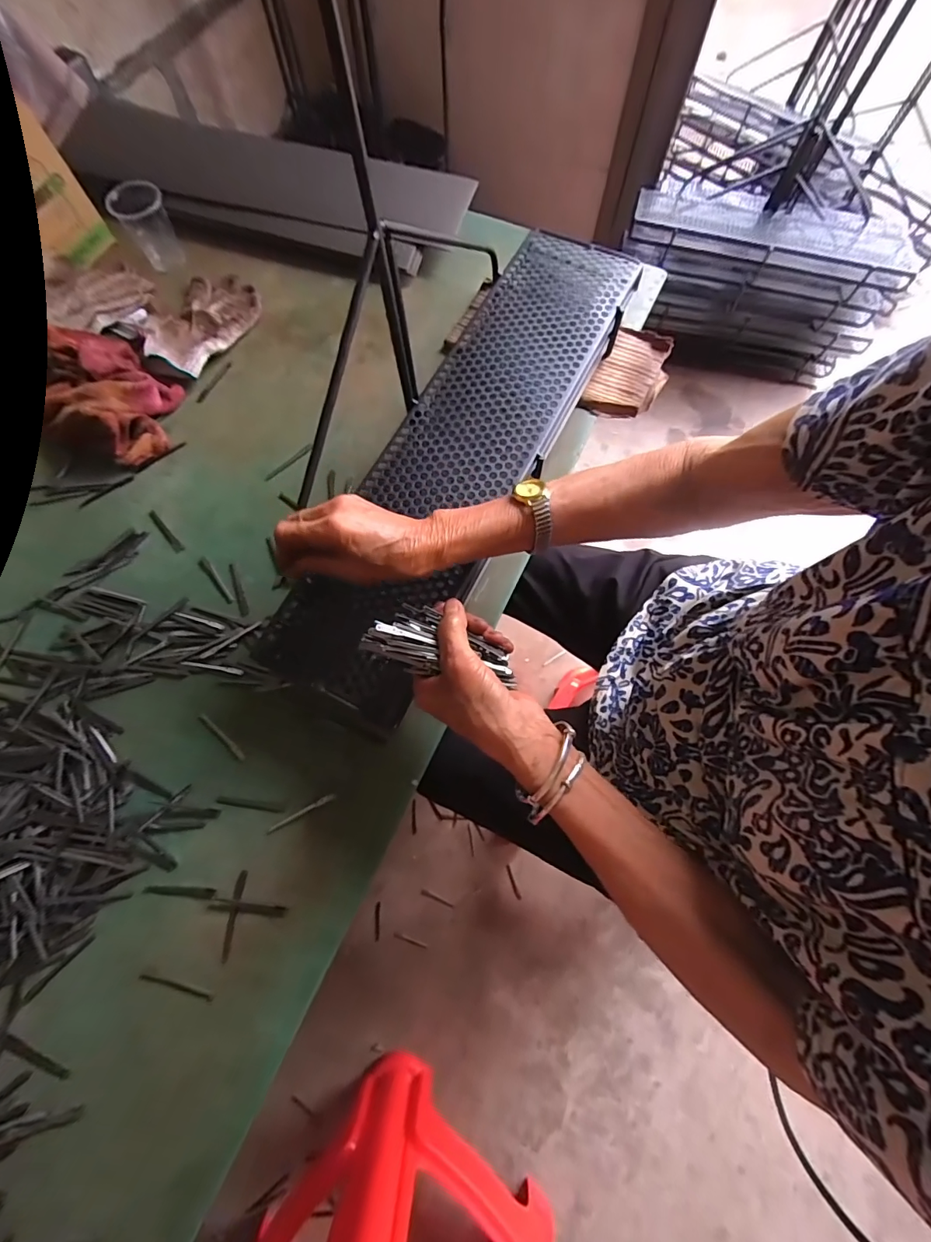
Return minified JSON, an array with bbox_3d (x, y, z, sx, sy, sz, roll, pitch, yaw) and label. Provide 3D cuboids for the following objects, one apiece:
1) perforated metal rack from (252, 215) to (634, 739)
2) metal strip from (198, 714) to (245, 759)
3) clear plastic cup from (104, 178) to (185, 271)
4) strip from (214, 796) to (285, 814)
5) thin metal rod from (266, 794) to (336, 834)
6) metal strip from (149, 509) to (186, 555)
[{"bbox_3d":[0.008,-0.191,0.476,0.144,0.025,0.605,27,76,7],"label":"perforated metal rack"},{"bbox_3d":[-0.236,0.112,0.441,0.064,0.006,0.008,38,74,10],"label":"metal strip"},{"bbox_3d":[-0.419,-0.522,0.604,0.063,0.072,0.071,-29,75,-9],"label":"clear plastic cup"},{"bbox_3d":[-0.200,0.170,0.421,0.064,0.004,0.006,9,71,1],"label":"strip"},{"bbox_3d":[-0.150,0.176,0.418,0.065,0.004,0.006,-26,74,-10],"label":"thin metal rod"},{"bbox_3d":[-0.340,-0.102,0.516,0.010,0.004,0.066,-40,77,-14],"label":"metal strip"}]

